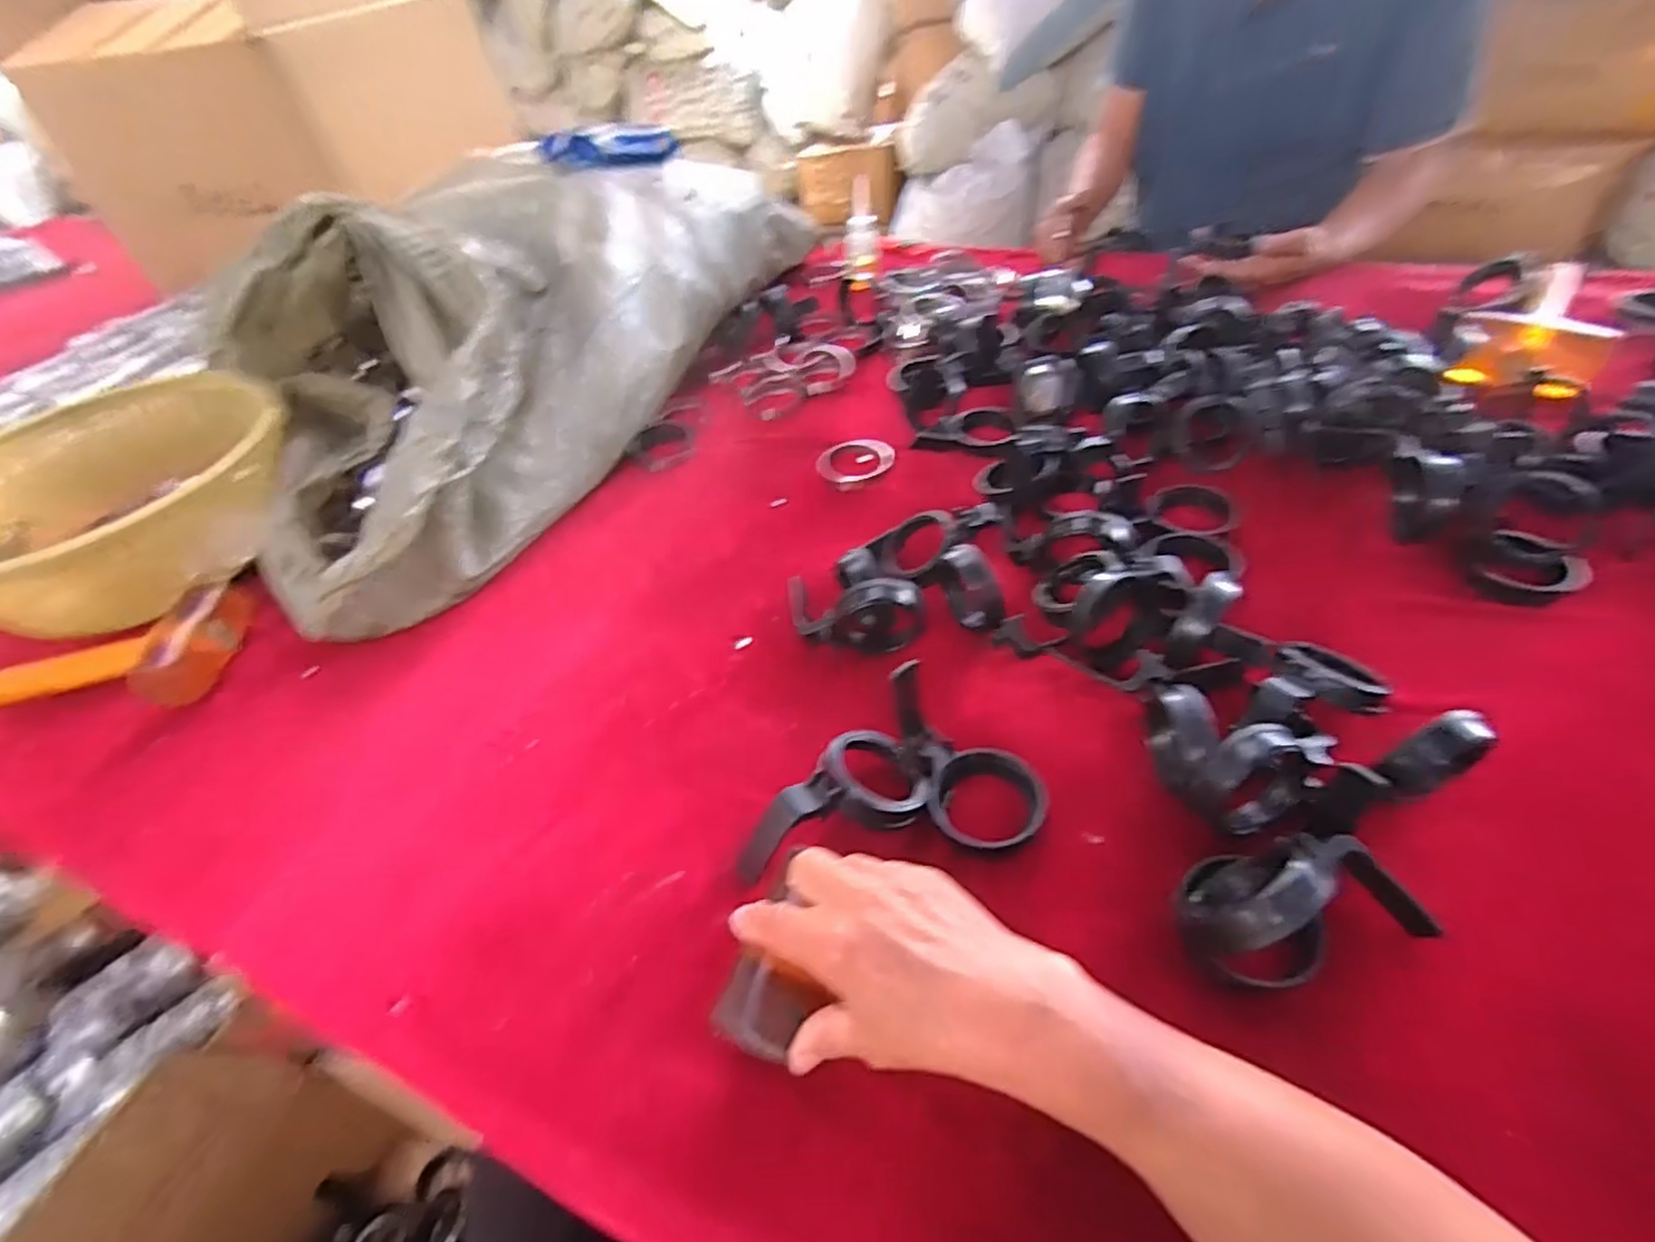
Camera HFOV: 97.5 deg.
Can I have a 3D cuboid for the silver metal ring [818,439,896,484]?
[{"bbox_3d":[0.031,-0.173,0.771,0.077,0.012,0.068,8,46,17],"label":"silver metal ring"}]

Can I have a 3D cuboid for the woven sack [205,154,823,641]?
[{"bbox_3d":[-0.405,-0.403,0.920,0.467,0.219,0.967,10,47,18],"label":"woven sack"}]

